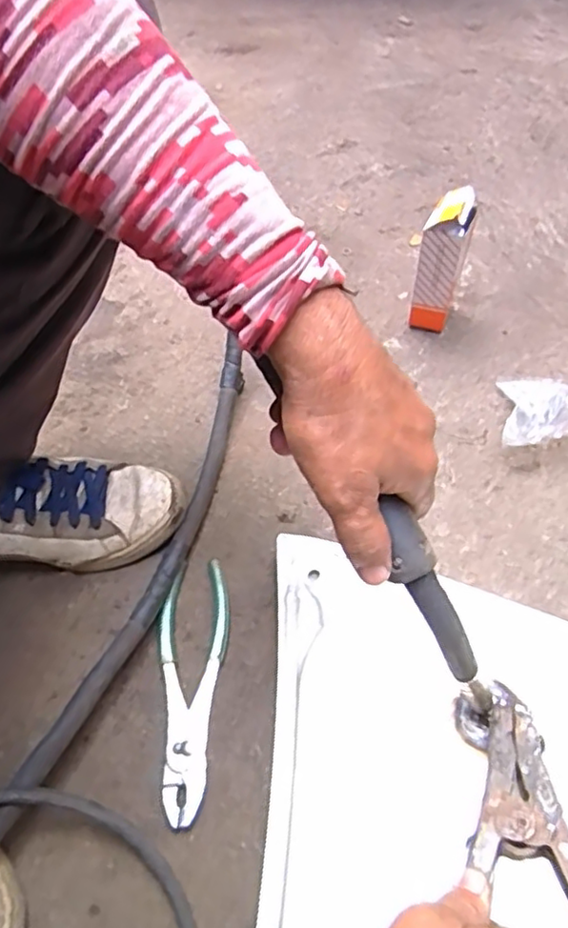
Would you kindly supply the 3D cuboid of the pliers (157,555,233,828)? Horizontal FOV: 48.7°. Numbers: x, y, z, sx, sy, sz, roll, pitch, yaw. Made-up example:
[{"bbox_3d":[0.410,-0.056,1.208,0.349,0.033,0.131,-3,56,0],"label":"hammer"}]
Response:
[{"bbox_3d":[-0.067,0.170,0.486,0.055,0.015,0.189,-6,55,0],"label":"pliers"}]

